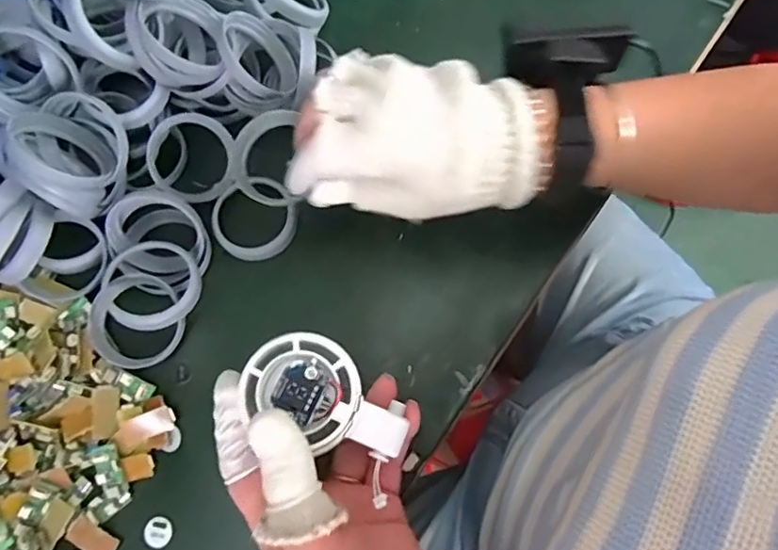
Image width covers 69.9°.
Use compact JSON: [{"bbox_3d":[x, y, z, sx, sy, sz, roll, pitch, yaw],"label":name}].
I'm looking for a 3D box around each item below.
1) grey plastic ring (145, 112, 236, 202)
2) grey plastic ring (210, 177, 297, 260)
[{"bbox_3d":[-0.134,-0.081,0.383,0.058,0.007,0.058,-2,98,-13],"label":"grey plastic ring"},{"bbox_3d":[-0.092,-0.038,0.380,0.058,0.012,0.056,0,75,1],"label":"grey plastic ring"}]

